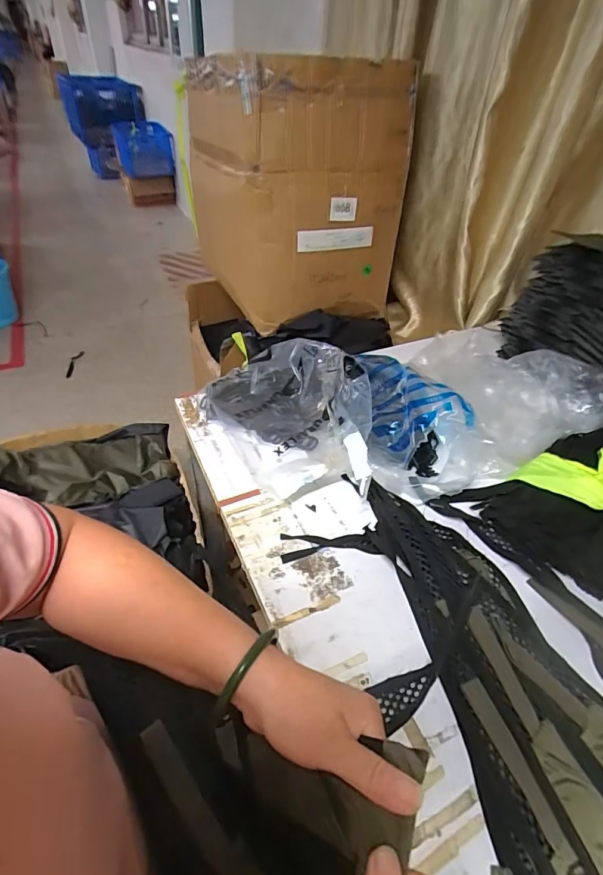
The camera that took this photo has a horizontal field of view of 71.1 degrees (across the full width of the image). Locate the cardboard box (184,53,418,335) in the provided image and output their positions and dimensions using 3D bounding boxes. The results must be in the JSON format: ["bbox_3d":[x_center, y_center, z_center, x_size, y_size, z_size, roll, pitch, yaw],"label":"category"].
[{"bbox_3d":[-0.020,-0.666,1.145,0.441,0.548,0.471,-19,48,-23],"label":"cardboard box"}]

